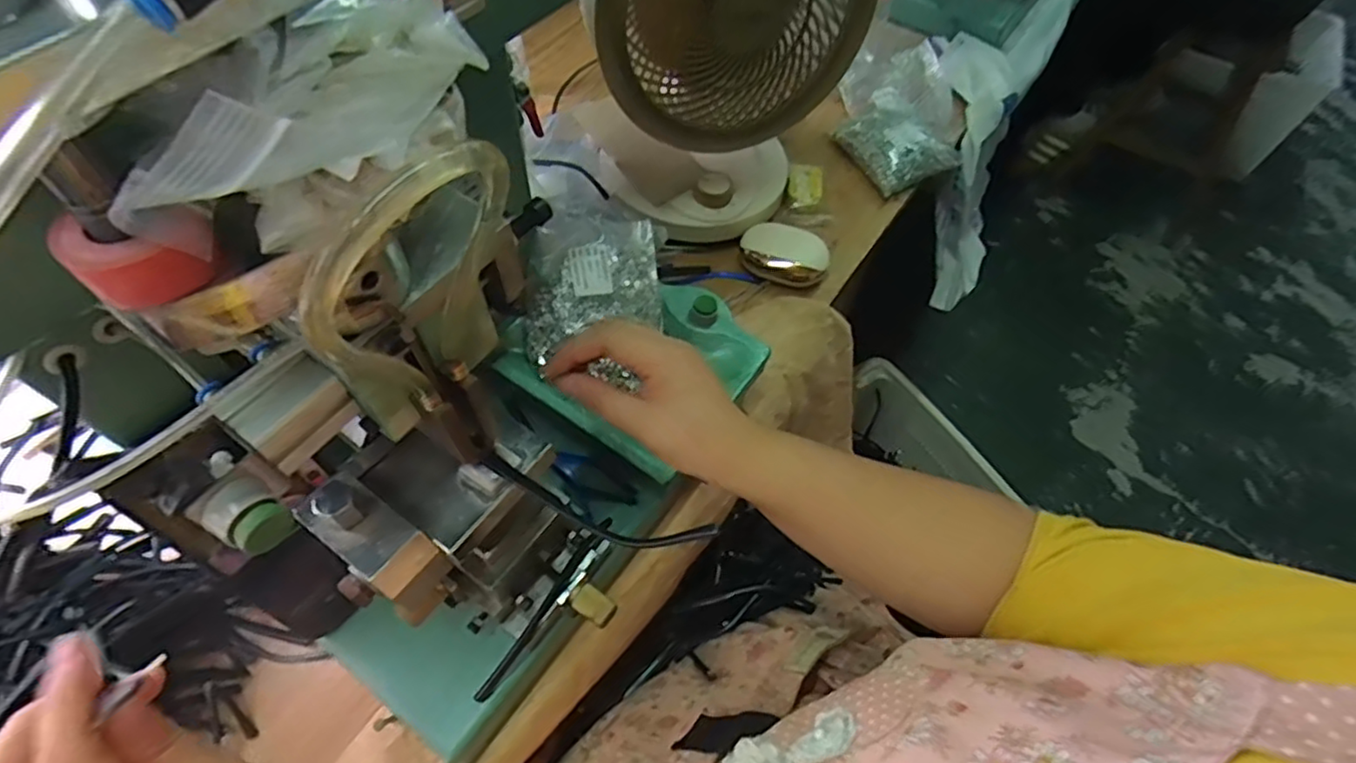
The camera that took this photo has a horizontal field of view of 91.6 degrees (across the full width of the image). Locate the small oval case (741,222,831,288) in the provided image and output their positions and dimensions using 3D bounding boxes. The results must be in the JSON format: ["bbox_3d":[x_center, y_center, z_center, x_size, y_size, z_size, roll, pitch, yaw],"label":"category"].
[{"bbox_3d":[0.105,-0.124,0.657,0.082,0.036,0.057,26,59,14],"label":"small oval case"}]

